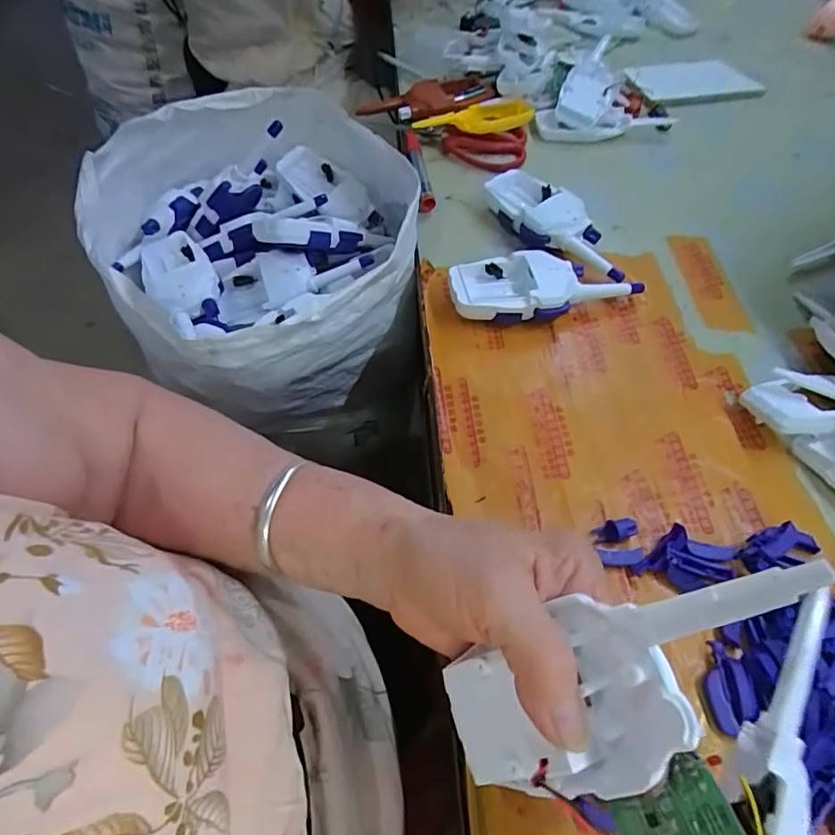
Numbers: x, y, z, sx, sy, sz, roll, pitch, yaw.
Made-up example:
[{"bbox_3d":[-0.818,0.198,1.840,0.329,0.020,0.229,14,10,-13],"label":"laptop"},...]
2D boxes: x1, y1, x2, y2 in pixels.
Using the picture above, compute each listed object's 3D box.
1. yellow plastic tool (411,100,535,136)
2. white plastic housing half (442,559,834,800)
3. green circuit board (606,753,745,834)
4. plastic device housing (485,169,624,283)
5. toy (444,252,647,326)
[{"bbox_3d":[0.069,-0.351,0.618,0.147,0.025,0.039,-12,58,-8],"label":"yellow plastic tool"},{"bbox_3d":[0.069,0.093,0.184,0.027,0.156,0.060,10,44,-41],"label":"white plastic housing half"},{"bbox_3d":[0.088,0.141,0.178,0.041,0.004,0.032,-44,38,23],"label":"green circuit board"},{"bbox_3d":[0.135,-0.188,0.509,0.065,0.039,0.170,-31,62,-19],"label":"plastic device housing"},{"bbox_3d":[0.112,-0.115,0.460,0.171,0.038,0.064,-9,57,-6],"label":"toy"}]

